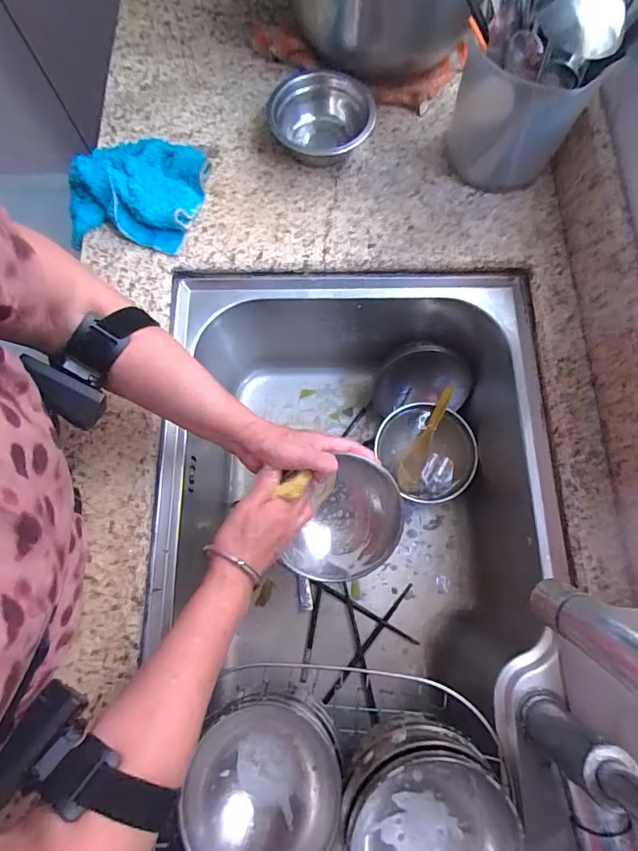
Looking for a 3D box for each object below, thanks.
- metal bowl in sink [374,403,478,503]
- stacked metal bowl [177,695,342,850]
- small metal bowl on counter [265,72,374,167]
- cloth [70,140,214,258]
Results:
[{"bbox_3d":[0.160,0.041,0.653,0.133,0.066,0.138,0,75,0],"label":"metal bowl in sink"},{"bbox_3d":[-0.049,0.333,0.405,0.132,0.069,0.139,0,75,0],"label":"stacked metal bowl"},{"bbox_3d":[0.004,-0.379,0.553,0.126,0.050,0.124,0,75,0],"label":"small metal bowl on counter"},{"bbox_3d":[-0.220,-0.294,0.529,0.148,0.050,0.146,9,75,3],"label":"cloth"}]

